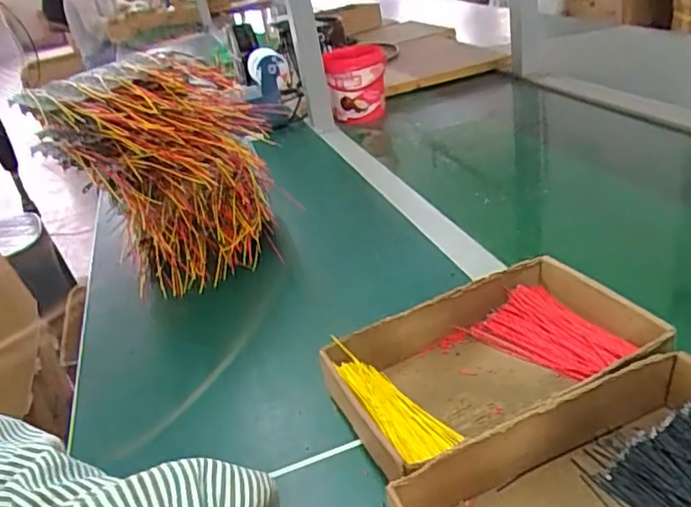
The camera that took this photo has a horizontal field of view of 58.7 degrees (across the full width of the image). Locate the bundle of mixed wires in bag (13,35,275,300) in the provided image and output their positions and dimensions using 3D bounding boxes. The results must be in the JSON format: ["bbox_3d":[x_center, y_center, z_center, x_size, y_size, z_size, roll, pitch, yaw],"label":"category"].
[{"bbox_3d":[-0.210,-0.085,0.725,0.250,0.244,0.180,-16,29,-8],"label":"bundle of mixed wires in bag"}]

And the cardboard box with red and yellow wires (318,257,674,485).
[{"bbox_3d":[0.108,0.083,0.471,0.237,0.041,0.150,-20,30,-15],"label":"cardboard box with red and yellow wires"}]

